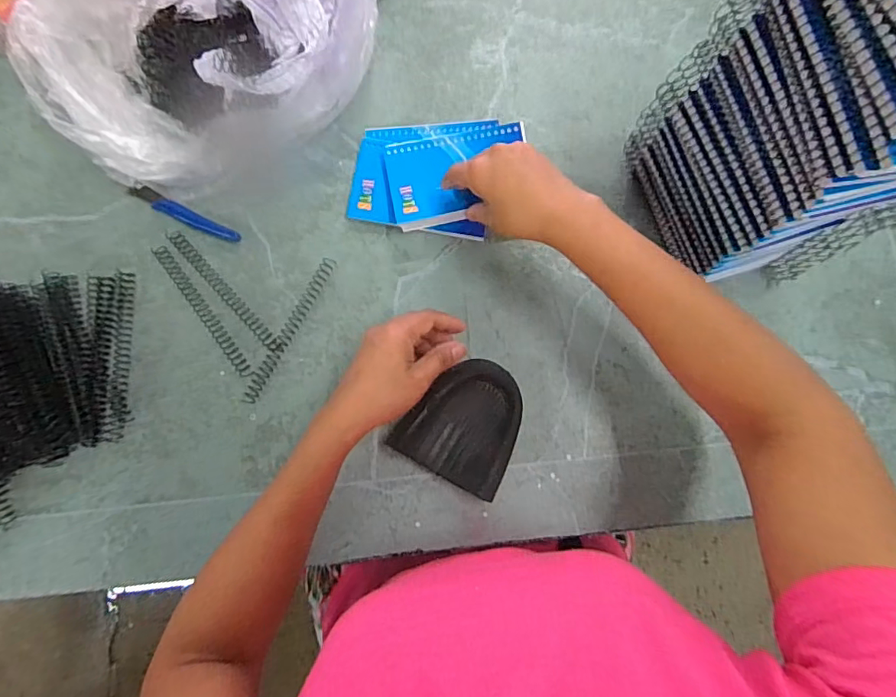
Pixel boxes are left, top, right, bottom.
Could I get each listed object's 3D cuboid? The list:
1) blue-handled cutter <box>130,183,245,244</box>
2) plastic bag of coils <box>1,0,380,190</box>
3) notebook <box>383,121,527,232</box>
[{"bbox_3d":[-0.248,-0.127,0.486,0.116,0.015,0.014,26,80,4],"label":"blue-handled cutter"},{"bbox_3d":[-0.206,-0.259,0.438,0.296,0.166,0.176,-14,80,-3],"label":"plastic bag of coils"},{"bbox_3d":[0.011,-0.161,0.481,0.129,0.011,0.087,-10,80,-2],"label":"notebook"}]

